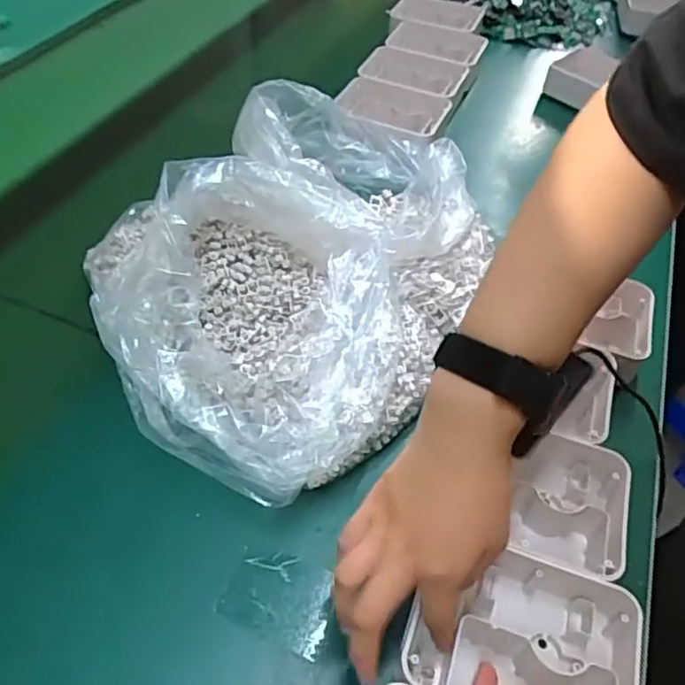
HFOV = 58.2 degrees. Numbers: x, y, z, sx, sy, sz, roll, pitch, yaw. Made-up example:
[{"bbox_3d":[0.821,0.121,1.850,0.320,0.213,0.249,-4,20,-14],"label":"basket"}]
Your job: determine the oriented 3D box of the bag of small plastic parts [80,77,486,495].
[{"bbox_3d":[-0.019,-0.077,0.533,0.393,0.132,0.306,-35,60,-29],"label":"bag of small plastic parts"}]

